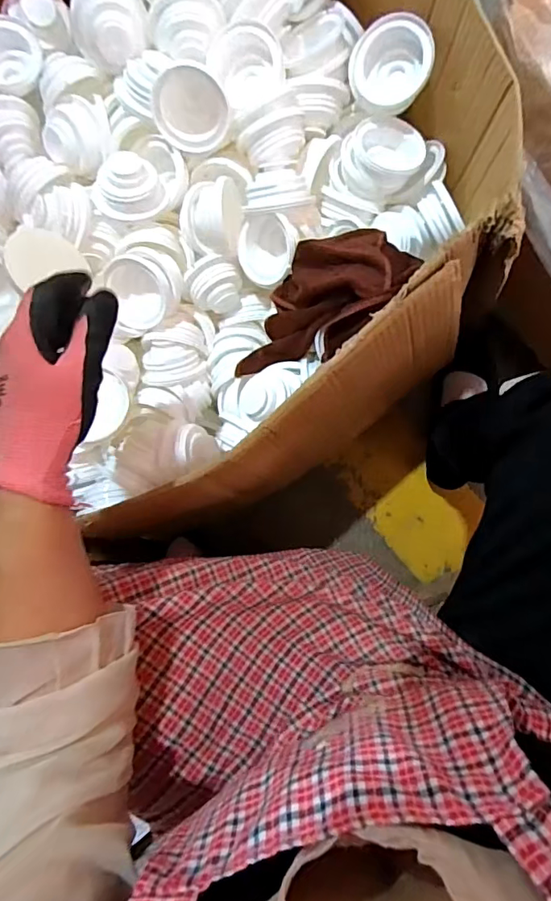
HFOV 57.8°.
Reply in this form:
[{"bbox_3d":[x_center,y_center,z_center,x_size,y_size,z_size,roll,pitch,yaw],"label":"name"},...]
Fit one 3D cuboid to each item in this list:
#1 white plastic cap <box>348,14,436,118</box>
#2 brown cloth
[{"bbox_3d":[0.112,-0.376,0.489,0.077,0.032,0.076,13,127,11],"label":"white plastic cap"},{"bbox_3d":[0.043,-0.134,0.493,0.104,0.085,0.184,39,96,6],"label":"brown cloth"}]

